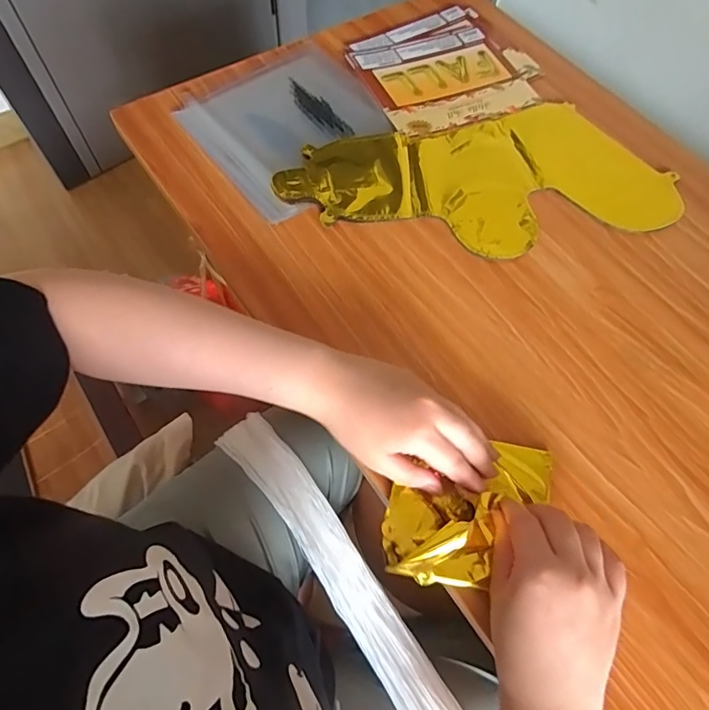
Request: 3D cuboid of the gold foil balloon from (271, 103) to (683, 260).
[{"bbox_3d":[0.138,-0.191,0.524,0.419,0.018,0.189,-13,66,-8],"label":"gold foil balloon"}]

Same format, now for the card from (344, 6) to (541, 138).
[{"bbox_3d":[0.116,-0.372,0.611,0.222,0.009,0.206,-21,67,-12],"label":"card"}]

